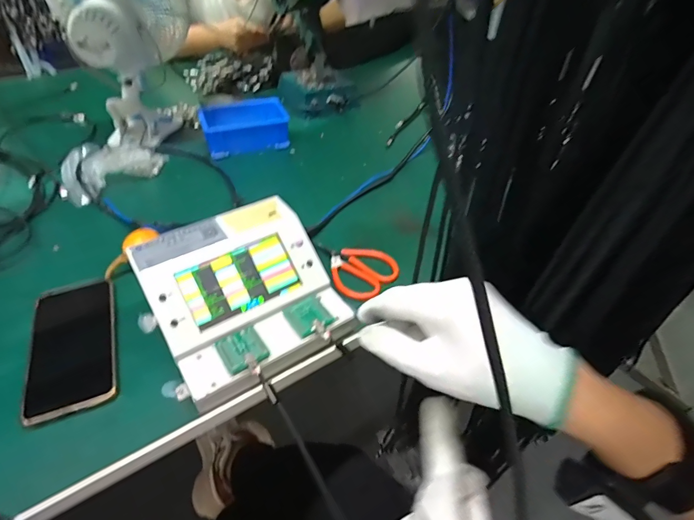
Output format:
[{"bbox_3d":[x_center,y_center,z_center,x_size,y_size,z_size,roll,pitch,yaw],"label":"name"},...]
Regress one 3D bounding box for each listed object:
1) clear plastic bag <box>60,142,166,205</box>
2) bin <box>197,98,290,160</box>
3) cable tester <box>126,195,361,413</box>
[{"bbox_3d":[-0.372,-0.161,0.637,0.151,0.038,0.135,-27,51,-27],"label":"clear plastic bag"},{"bbox_3d":[-0.182,-0.237,0.719,0.145,0.054,0.098,-15,46,-18],"label":"bin"},{"bbox_3d":[-0.103,0.036,0.413,0.170,0.081,0.175,-24,49,-25],"label":"cable tester"}]

